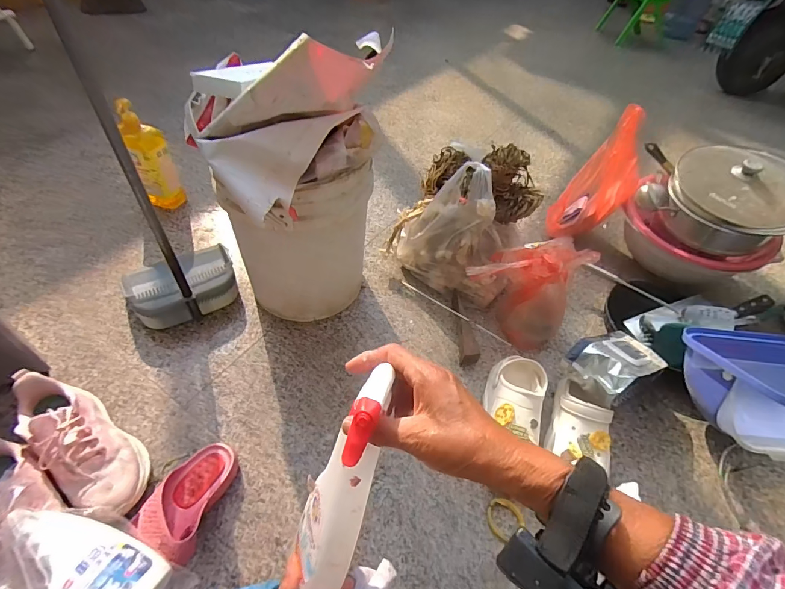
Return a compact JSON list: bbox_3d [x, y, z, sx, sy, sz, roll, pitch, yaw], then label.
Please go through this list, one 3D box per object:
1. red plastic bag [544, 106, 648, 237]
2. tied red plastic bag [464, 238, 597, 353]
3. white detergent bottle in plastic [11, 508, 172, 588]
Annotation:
[{"bbox_3d":[0.568,-0.304,1.060,0.149,0.359,0.097,39,25,23],"label":"red plastic bag"},{"bbox_3d":[0.285,-0.014,0.862,0.203,0.227,0.154,27,50,15],"label":"tied red plastic bag"},{"bbox_3d":[-0.409,0.352,0.514,0.212,0.057,0.095,22,49,11],"label":"white detergent bottle in plastic"}]

